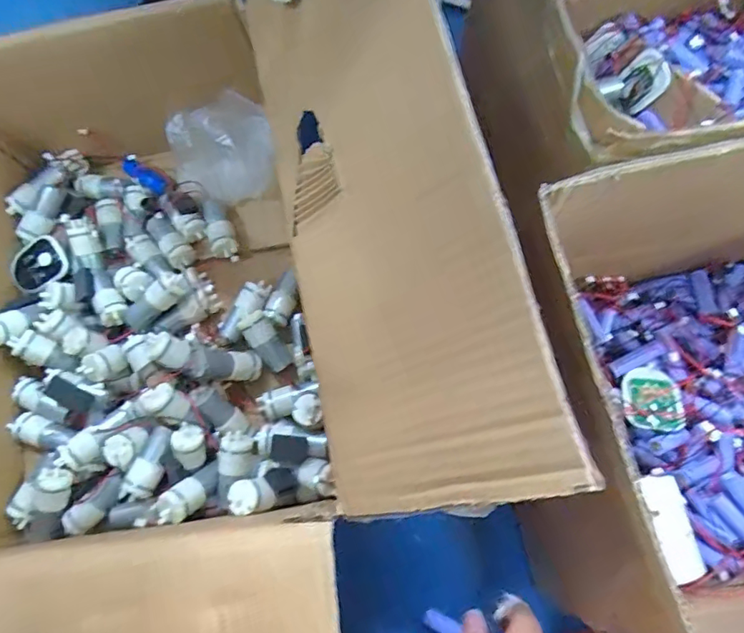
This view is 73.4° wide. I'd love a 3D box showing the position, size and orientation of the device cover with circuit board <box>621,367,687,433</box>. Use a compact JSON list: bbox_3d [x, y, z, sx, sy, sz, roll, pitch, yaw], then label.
[{"bbox_3d":[0.243,0.072,0.437,0.055,0.019,0.057,0,70,0],"label":"device cover with circuit board"}]

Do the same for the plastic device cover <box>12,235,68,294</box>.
[{"bbox_3d":[-0.337,-0.048,0.509,0.058,0.027,0.048,-40,75,-13],"label":"plastic device cover"}]

